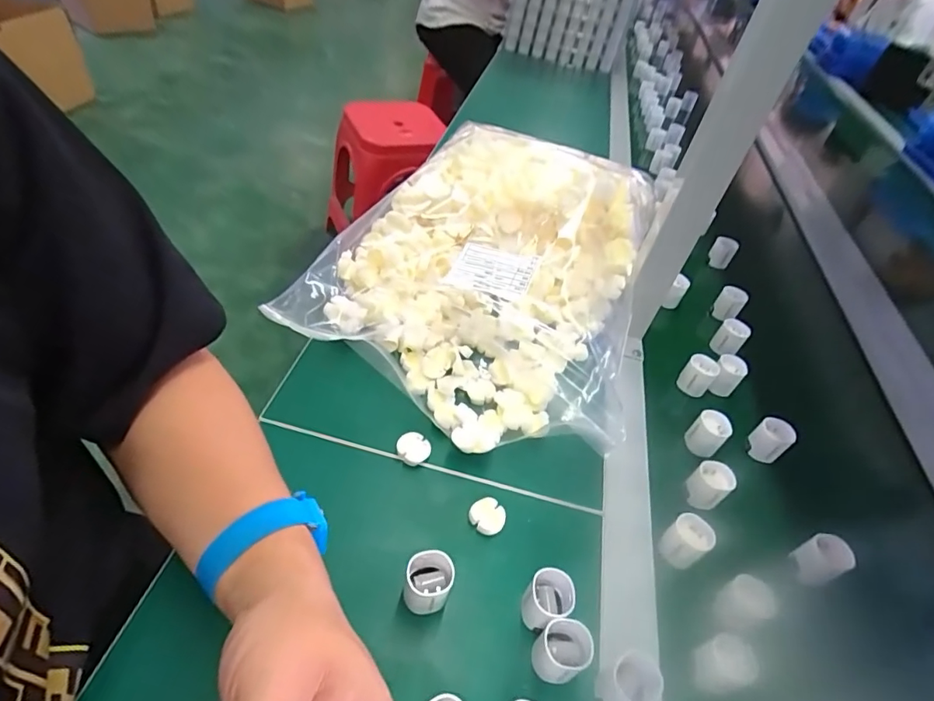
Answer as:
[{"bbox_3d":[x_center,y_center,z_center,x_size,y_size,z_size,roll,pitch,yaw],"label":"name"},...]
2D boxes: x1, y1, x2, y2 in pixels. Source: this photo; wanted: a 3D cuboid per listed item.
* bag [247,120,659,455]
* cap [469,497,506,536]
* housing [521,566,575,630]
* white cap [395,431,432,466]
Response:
[{"bbox_3d":[0.039,-0.088,0.535,0.285,0.122,0.377,21,45,16],"label":"bag"},{"bbox_3d":[0.016,0.127,0.392,0.025,0.010,0.026,3,43,-3],"label":"cap"},{"bbox_3d":[0.054,0.169,0.344,0.030,0.034,0.032,3,43,-3],"label":"housing"},{"bbox_3d":[-0.044,0.081,0.424,0.028,0.011,0.026,3,43,-3],"label":"white cap"}]

